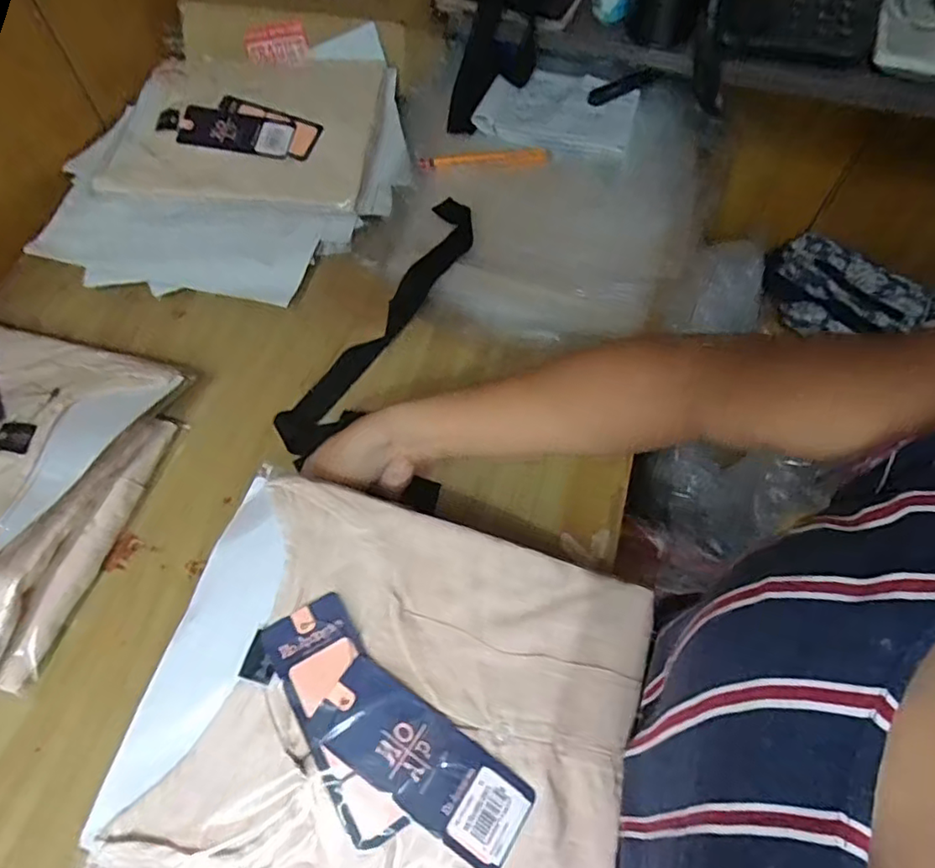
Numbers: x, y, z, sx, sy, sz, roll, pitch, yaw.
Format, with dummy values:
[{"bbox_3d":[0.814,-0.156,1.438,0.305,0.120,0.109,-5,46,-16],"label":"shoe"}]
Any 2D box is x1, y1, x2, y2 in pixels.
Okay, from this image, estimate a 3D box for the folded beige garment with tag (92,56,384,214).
[{"bbox_3d":[-0.225,-0.321,0.617,0.257,0.032,0.210,5,61,3],"label":"folded beige garment with tag"}]

